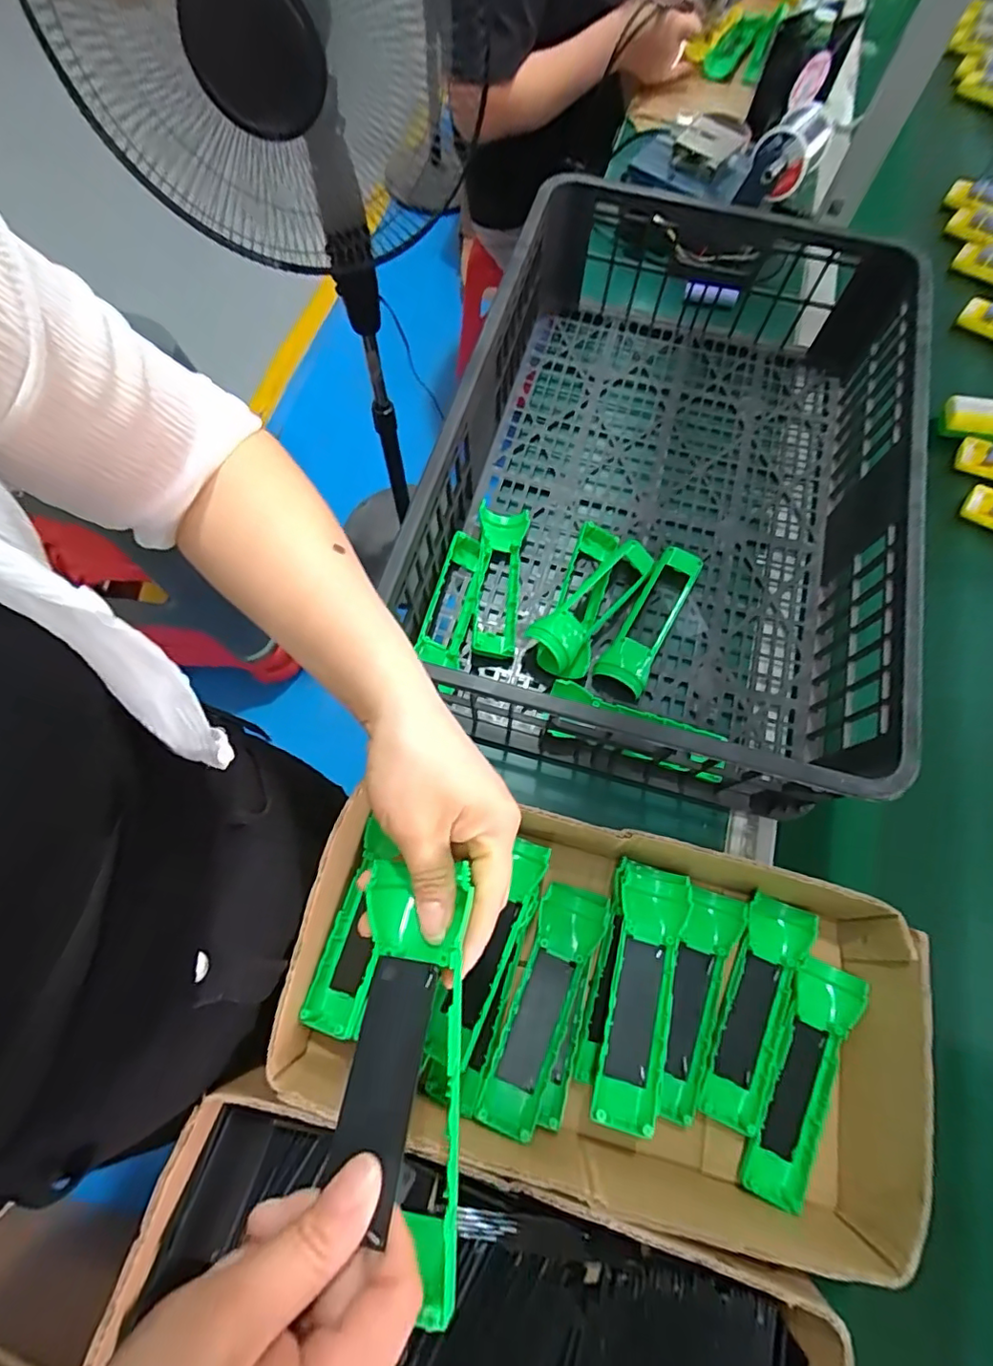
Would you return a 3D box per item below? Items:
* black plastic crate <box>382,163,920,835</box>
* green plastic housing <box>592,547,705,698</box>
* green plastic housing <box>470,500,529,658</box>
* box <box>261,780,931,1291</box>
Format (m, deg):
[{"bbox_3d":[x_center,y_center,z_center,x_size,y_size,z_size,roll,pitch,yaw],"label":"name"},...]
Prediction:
[{"bbox_3d":[0.167,-0.217,0.543,0.394,0.132,0.616,13,71,6],"label":"black plastic crate"},{"bbox_3d":[0.154,-0.064,0.544,0.048,0.035,0.162,30,74,11],"label":"green plastic housing"},{"bbox_3d":[0.001,-0.103,0.559,0.049,0.033,0.166,6,71,3],"label":"green plastic housing"},{"bbox_3d":[0.074,0.234,0.413,0.432,0.083,0.237,9,71,4],"label":"box"}]

